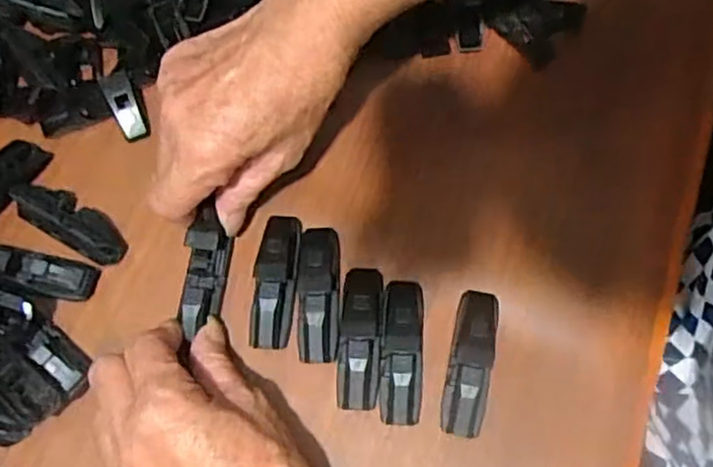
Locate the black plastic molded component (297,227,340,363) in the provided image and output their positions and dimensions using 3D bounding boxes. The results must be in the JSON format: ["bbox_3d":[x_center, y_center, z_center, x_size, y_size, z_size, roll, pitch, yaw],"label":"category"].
[{"bbox_3d":[-0.020,0.029,0.358,0.021,0.024,0.075,0,69,2],"label":"black plastic molded component"}]

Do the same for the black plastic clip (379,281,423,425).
[{"bbox_3d":[0.023,0.059,0.348,0.021,0.025,0.075,2,69,3],"label":"black plastic clip"}]

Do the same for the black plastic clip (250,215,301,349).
[{"bbox_3d":[-0.044,0.023,0.363,0.021,0.020,0.075,4,69,4],"label":"black plastic clip"}]

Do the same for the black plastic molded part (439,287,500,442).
[{"bbox_3d":[0.058,0.064,0.346,0.021,0.024,0.077,10,69,6],"label":"black plastic molded part"}]

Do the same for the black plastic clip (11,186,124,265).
[{"bbox_3d":[-0.160,-0.009,0.376,0.072,0.025,0.026,27,72,12],"label":"black plastic clip"}]

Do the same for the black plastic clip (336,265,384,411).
[{"bbox_3d":[0.002,0.052,0.352,0.022,0.023,0.075,3,69,3],"label":"black plastic clip"}]

